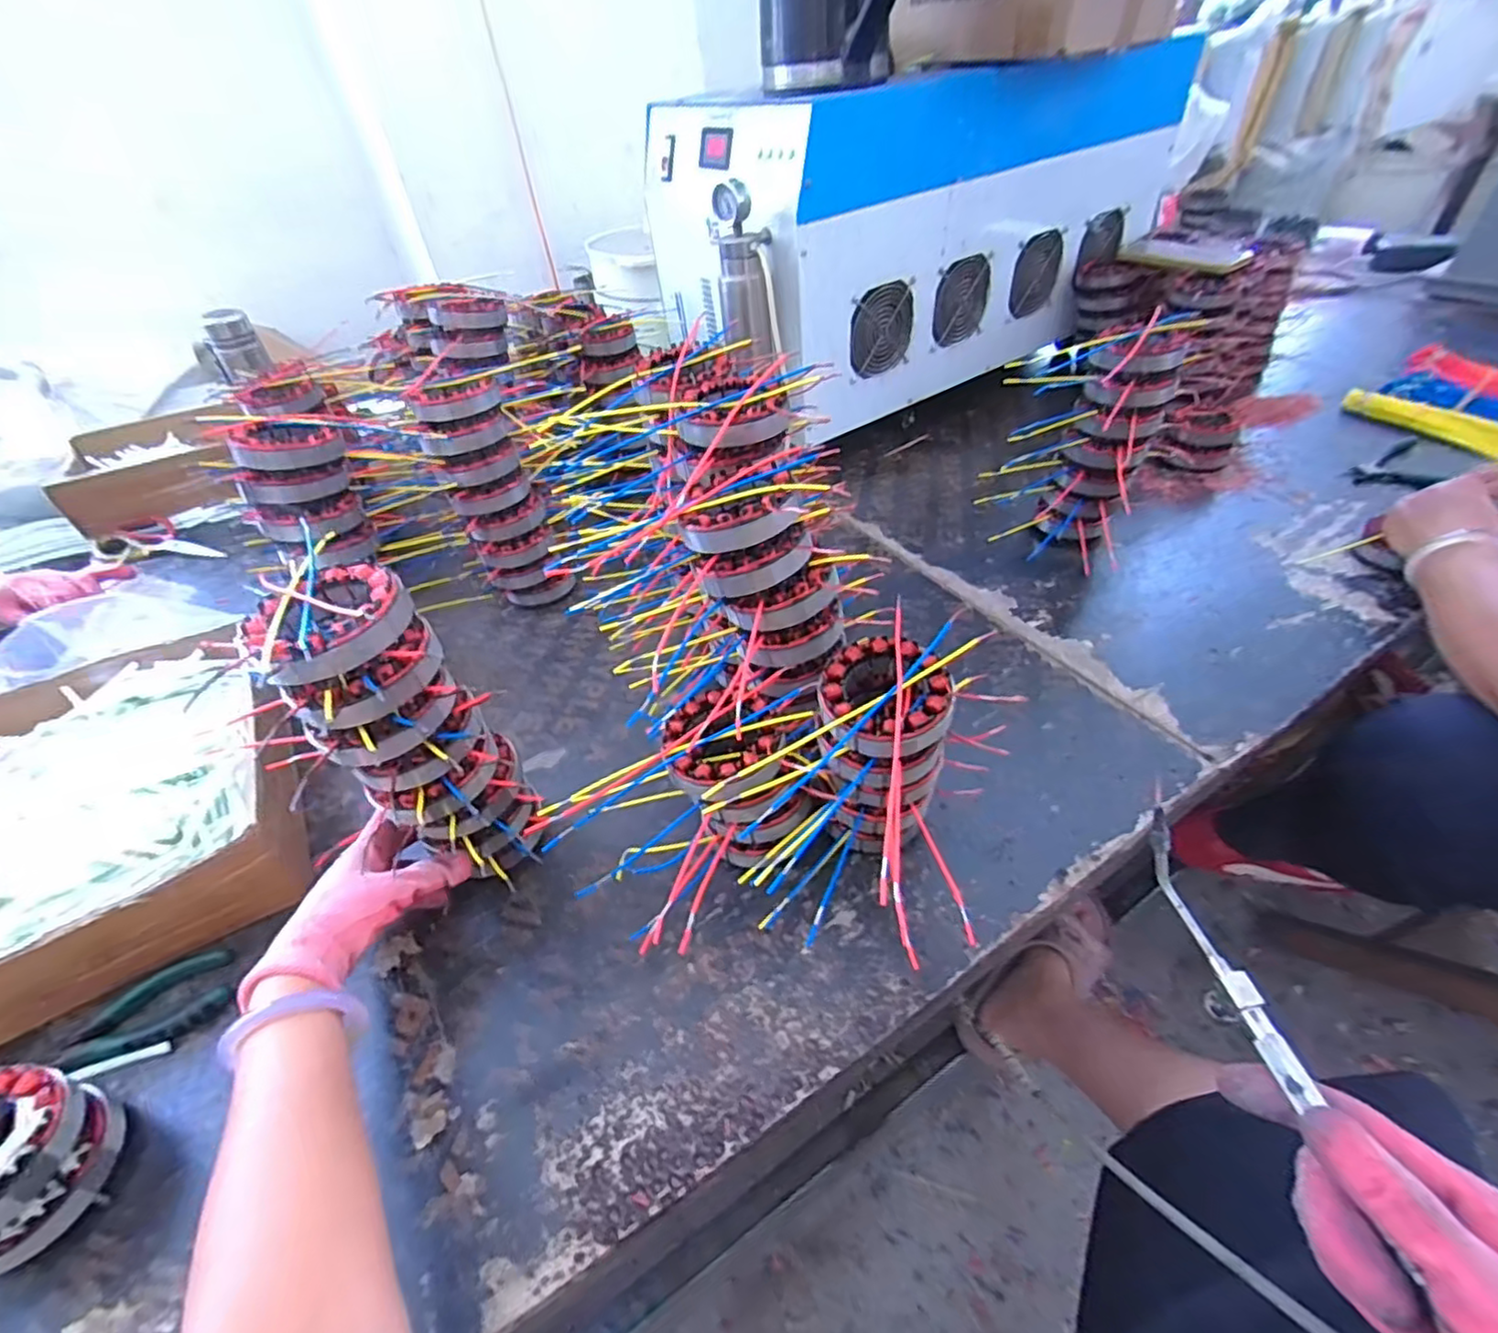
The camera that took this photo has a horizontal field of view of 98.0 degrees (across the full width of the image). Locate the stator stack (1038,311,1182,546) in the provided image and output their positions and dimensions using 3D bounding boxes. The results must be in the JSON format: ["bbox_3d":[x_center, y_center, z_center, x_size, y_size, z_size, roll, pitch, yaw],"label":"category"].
[{"bbox_3d":[0.397,-0.243,0.728,0.093,0.229,0.115,21,50,25],"label":"stator stack"}]

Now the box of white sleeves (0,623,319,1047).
[{"bbox_3d":[-0.536,0.111,0.546,0.246,0.085,0.331,-29,49,-22],"label":"box of white sleeves"}]

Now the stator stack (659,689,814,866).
[{"bbox_3d":[-0.013,0.088,0.493,0.086,0.137,0.094,-21,46,-15],"label":"stator stack"}]

